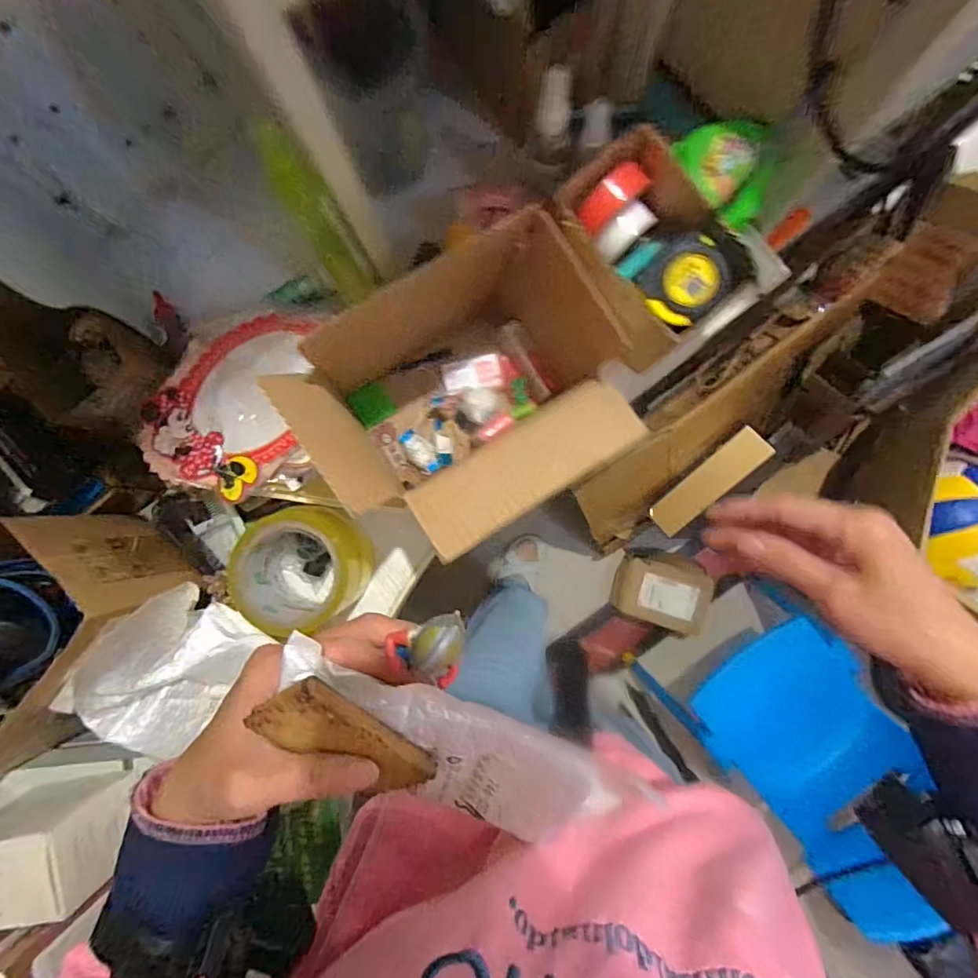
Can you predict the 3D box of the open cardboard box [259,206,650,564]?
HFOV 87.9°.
[{"bbox_3d":[-0.012,-0.060,0.381,0.193,0.171,0.171,-32,87,2],"label":"open cardboard box"}]

